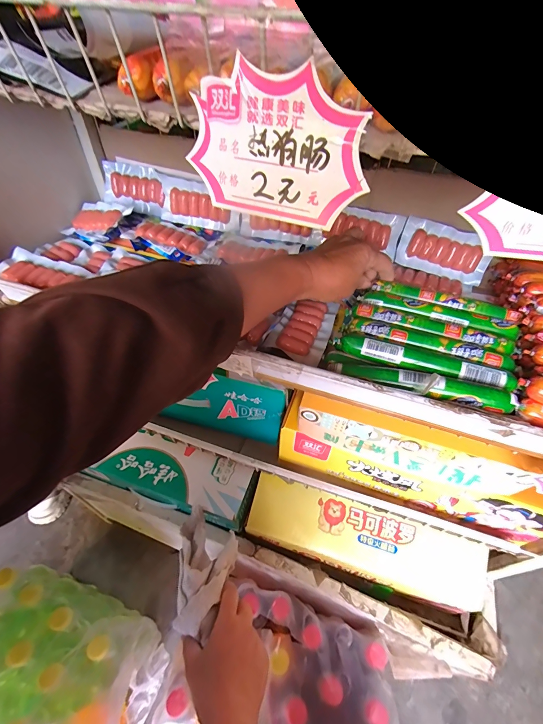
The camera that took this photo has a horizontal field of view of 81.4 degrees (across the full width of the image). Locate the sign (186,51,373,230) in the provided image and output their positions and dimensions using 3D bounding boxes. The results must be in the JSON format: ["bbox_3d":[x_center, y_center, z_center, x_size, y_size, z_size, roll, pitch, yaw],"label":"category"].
[{"bbox_3d":[0.001,-0.113,0.167,0.096,0.062,0.004,18,38,14],"label":"sign"}]

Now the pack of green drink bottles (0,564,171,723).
[{"bbox_3d":[-0.367,0.531,0.534,0.320,0.219,0.228,17,50,11],"label":"pack of green drink bottles"}]

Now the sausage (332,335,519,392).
[{"bbox_3d":[0.140,-0.002,0.301,0.163,0.017,0.025,20,51,14],"label":"sausage"}]

